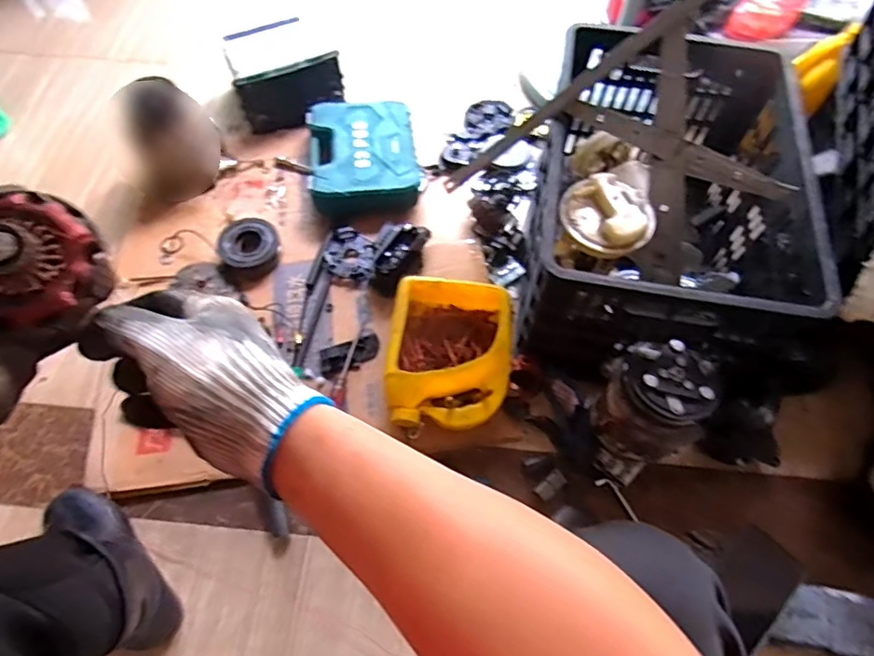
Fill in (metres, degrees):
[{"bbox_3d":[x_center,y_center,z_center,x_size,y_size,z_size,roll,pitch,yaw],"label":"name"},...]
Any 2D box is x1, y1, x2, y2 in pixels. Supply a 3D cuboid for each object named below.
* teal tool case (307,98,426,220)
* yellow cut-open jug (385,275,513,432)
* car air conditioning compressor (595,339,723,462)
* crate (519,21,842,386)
[{"bbox_3d":[-0.136,-0.319,1.030,0.198,0.065,0.244,-9,62,-5],"label":"teal tool case"},{"bbox_3d":[0.018,0.041,0.827,0.175,0.092,0.224,5,62,2],"label":"yellow cut-open jug"},{"bbox_3d":[0.278,0.096,0.722,0.114,0.149,0.124,7,62,3],"label":"car air conditioning compressor"},{"bbox_3d":[0.325,-0.200,0.845,0.335,0.292,0.529,9,62,4],"label":"crate"}]

